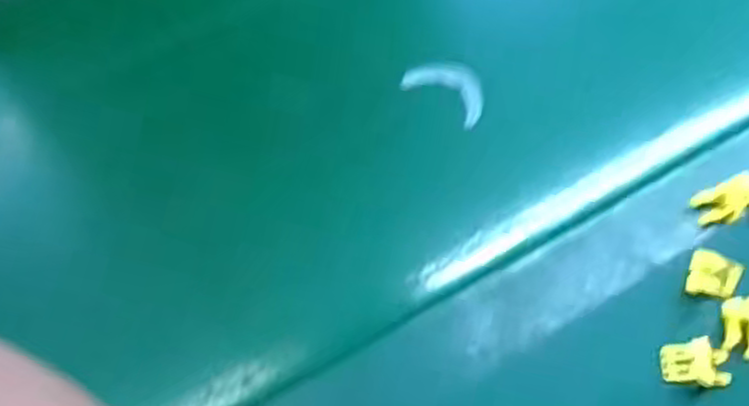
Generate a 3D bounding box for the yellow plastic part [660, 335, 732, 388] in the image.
[{"bbox_3d":[0.189,0.093,0.413,0.036,0.017,0.025,8,65,4],"label":"yellow plastic part"}]

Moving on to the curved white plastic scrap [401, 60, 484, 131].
[{"bbox_3d":[0.056,-0.087,0.534,0.063,0.014,0.039,30,68,13],"label":"curved white plastic scrap"}]

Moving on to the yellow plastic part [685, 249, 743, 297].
[{"bbox_3d":[0.210,0.045,0.439,0.027,0.018,0.026,17,66,7],"label":"yellow plastic part"}]

